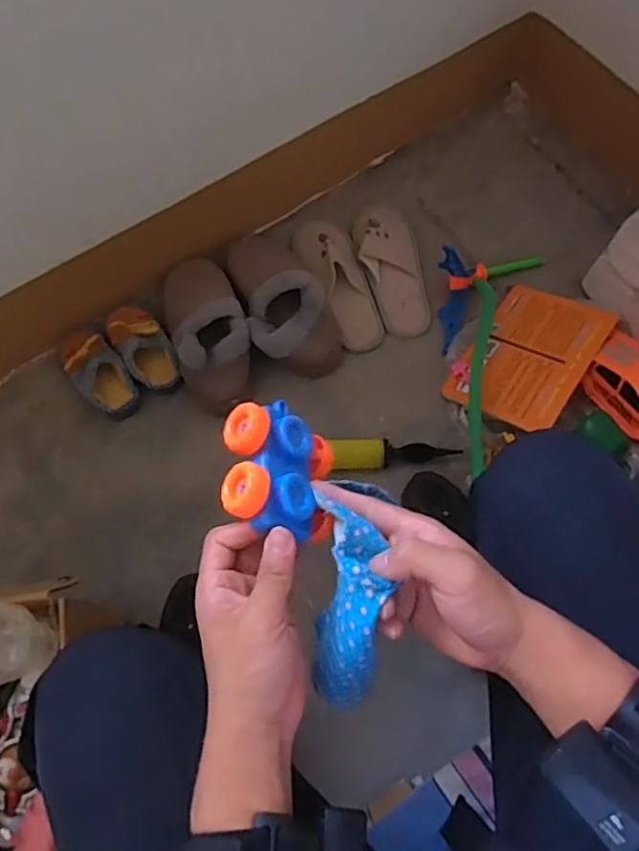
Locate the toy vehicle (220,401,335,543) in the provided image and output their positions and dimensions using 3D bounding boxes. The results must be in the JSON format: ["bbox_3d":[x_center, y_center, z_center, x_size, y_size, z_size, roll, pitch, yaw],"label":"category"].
[{"bbox_3d":[-0.027,0.026,0.418,0.070,0.056,0.093,1,68,1],"label":"toy vehicle"}]

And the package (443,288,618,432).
[{"bbox_3d":[0.340,-0.118,0.993,0.174,0.014,0.260,28,70,27],"label":"package"}]

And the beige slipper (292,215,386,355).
[{"bbox_3d":[0.035,-0.252,1.063,0.095,0.046,0.263,-22,70,-8],"label":"beige slipper"}]

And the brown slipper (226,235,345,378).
[{"bbox_3d":[-0.057,-0.209,1.022,0.140,0.082,0.277,-17,69,-6],"label":"brown slipper"}]

